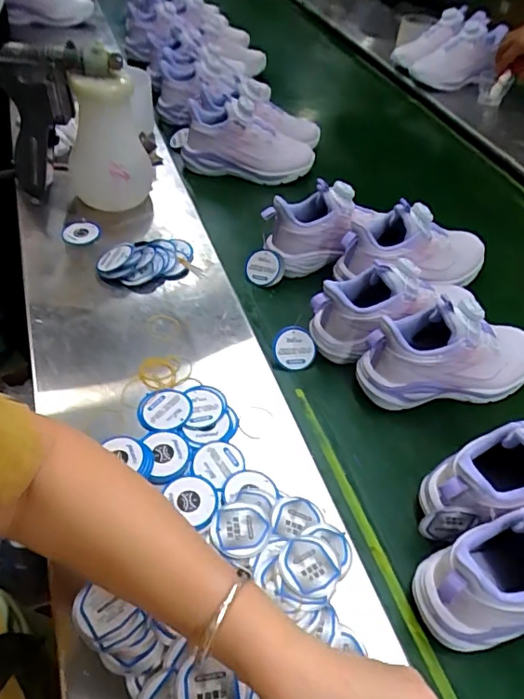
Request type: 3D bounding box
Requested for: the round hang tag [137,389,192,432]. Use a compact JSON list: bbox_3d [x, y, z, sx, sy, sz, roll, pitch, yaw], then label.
[{"bbox_3d":[-0.092,0.058,0.504,0.047,0.007,0.048,1,50,-1],"label":"round hang tag"}]

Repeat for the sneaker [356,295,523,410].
[{"bbox_3d":[0.204,-0.001,0.550,0.199,0.097,0.070,-4,50,-10],"label":"sneaker"}]

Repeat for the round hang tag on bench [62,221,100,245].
[{"bbox_3d":[-0.230,-0.149,0.674,0.044,0.010,0.033,4,71,1],"label":"round hang tag on bench"}]

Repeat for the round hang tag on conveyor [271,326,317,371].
[{"bbox_3d":[0.036,0.000,0.589,0.046,0.051,0.004,-28,17,-3],"label":"round hang tag on conveyor"}]

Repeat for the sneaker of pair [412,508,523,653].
[{"bbox_3d":[0.221,0.163,0.406,0.195,0.099,0.077,-6,50,-12],"label":"sneaker of pair"}]

